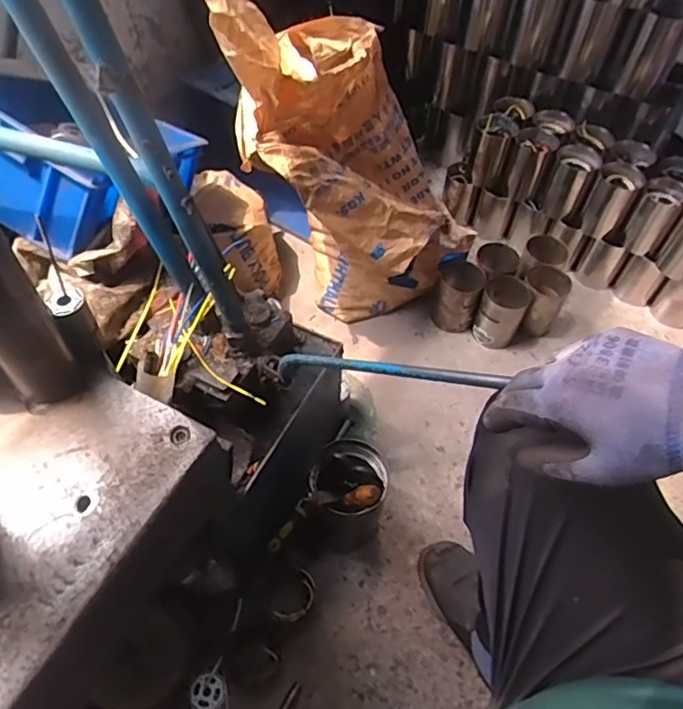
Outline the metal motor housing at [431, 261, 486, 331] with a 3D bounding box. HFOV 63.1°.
[{"bbox_3d":[0.247,-0.127,1.189,0.095,0.107,0.113,14,55,8],"label":"metal motor housing"}]

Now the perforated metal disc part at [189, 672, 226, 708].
[{"bbox_3d":[-0.193,0.486,0.801,0.047,0.005,0.049,1,54,-1],"label":"perforated metal disc part"}]

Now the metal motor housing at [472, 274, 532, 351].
[{"bbox_3d":[0.332,-0.086,1.161,0.094,0.122,0.100,19,56,12],"label":"metal motor housing"}]

